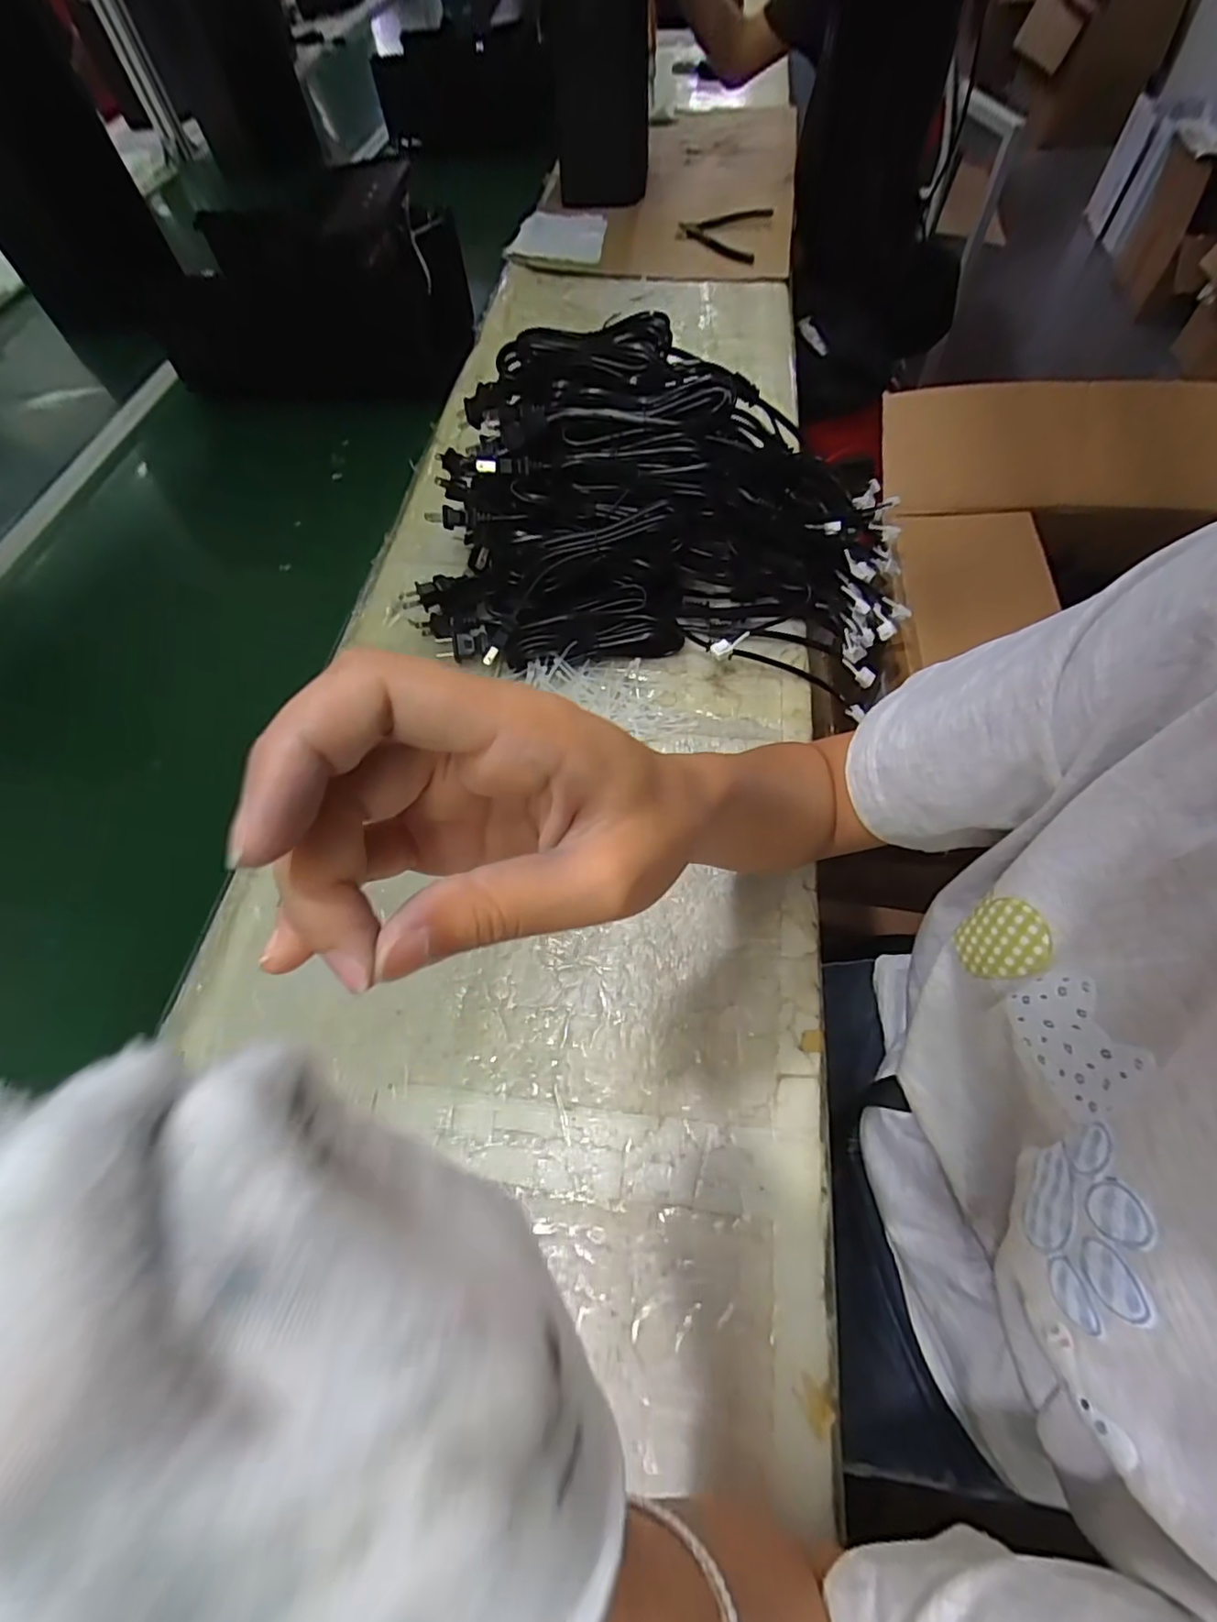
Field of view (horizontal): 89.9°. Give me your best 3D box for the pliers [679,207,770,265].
[{"bbox_3d":[0.174,-0.900,0.949,0.133,0.019,0.162,14,63,12],"label":"pliers"}]

